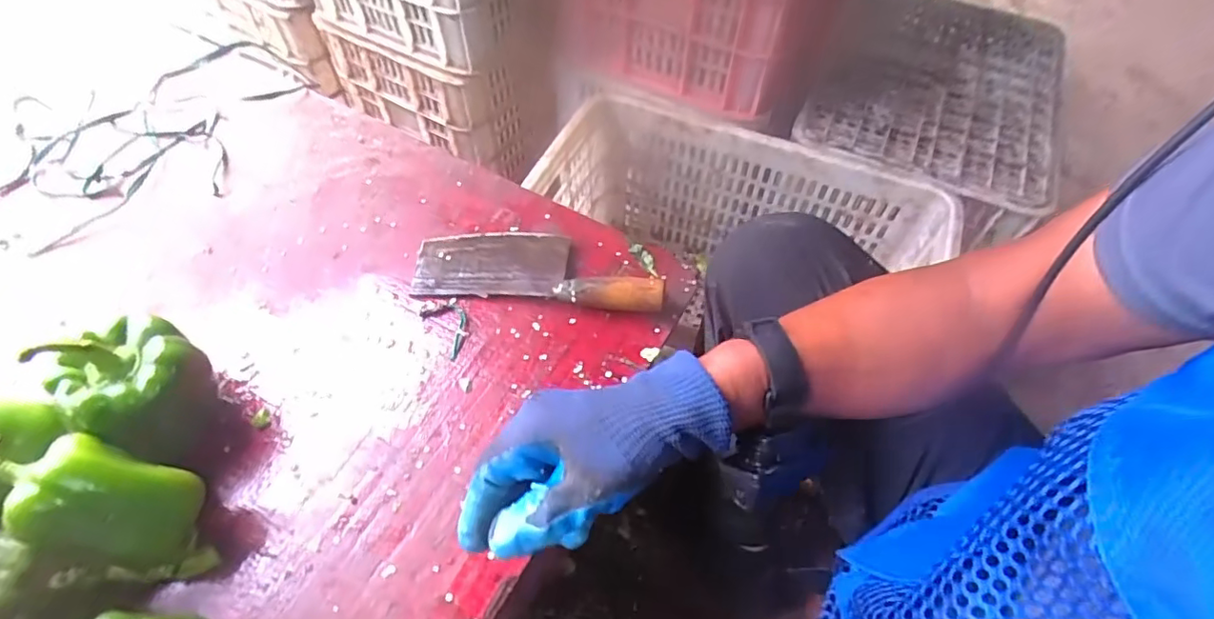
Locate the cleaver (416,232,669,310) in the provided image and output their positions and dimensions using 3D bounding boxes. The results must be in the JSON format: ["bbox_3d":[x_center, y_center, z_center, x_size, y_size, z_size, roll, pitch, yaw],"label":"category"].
[{"bbox_3d":[-0.066,-0.048,0.549,0.241,0.032,0.084,7,58,2],"label":"cleaver"}]

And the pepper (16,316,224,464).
[{"bbox_3d":[-0.345,0.059,0.425,0.078,0.115,0.080,1,58,-2],"label":"pepper"}]

